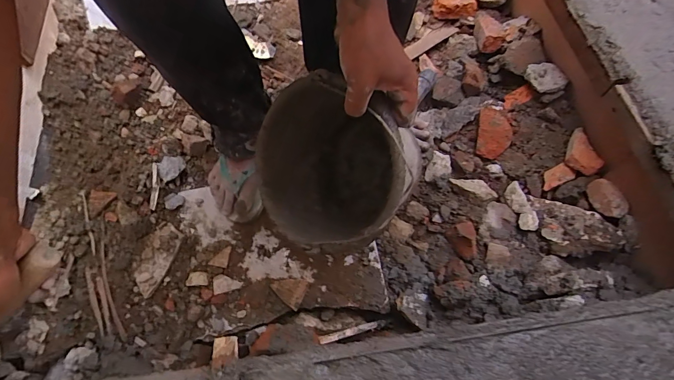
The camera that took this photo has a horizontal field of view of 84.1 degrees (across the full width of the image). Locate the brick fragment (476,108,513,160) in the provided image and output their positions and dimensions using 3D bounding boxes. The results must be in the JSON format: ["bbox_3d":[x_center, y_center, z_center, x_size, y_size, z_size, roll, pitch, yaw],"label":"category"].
[{"bbox_3d":[0.347,-0.133,0.824,0.066,0.037,0.134,10,64,9],"label":"brick fragment"}]

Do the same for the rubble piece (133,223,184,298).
[{"bbox_3d":[-0.360,0.133,0.742,0.059,0.015,0.141,12,64,10],"label":"rubble piece"}]

